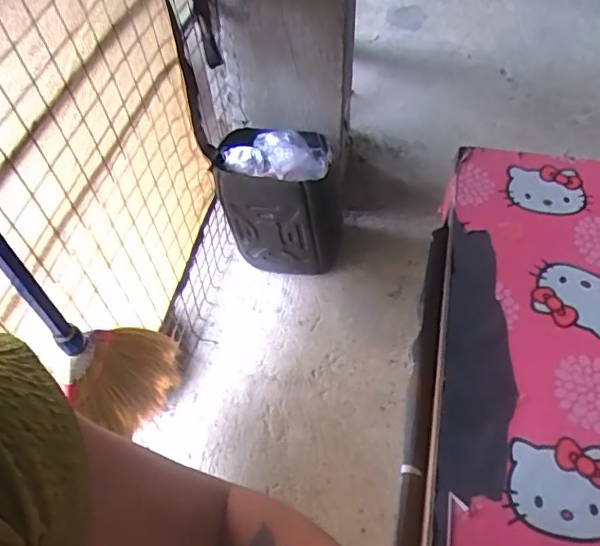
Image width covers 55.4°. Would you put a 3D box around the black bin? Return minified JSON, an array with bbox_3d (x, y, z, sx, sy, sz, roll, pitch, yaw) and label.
[{"bbox_3d":[-0.059,-0.174,1.533,0.297,0.354,0.274,-3,53,0],"label":"black bin"}]

